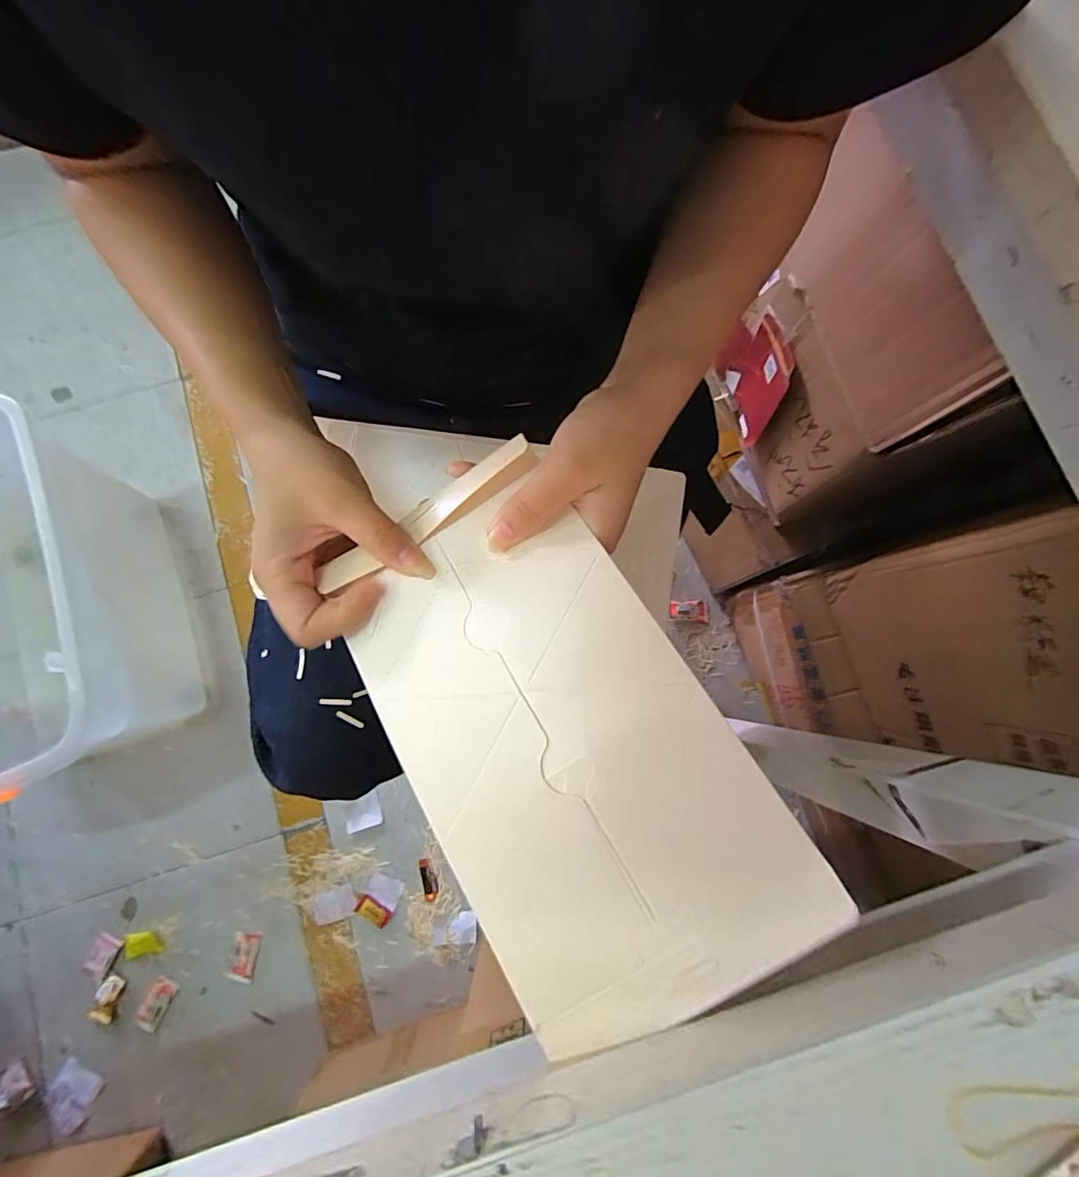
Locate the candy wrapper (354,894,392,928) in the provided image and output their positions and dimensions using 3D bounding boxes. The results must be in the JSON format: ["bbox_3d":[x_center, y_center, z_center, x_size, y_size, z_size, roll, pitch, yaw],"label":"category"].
[{"bbox_3d":[-0.281,0.547,0.838,0.058,0.004,0.031,33,81,5],"label":"candy wrapper"}]

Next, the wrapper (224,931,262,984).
[{"bbox_3d":[-0.496,0.616,0.828,0.043,0.010,0.080,10,80,1],"label":"wrapper"}]

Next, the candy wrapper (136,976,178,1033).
[{"bbox_3d":[-0.635,0.686,0.816,0.042,0.007,0.073,24,80,3],"label":"candy wrapper"}]

